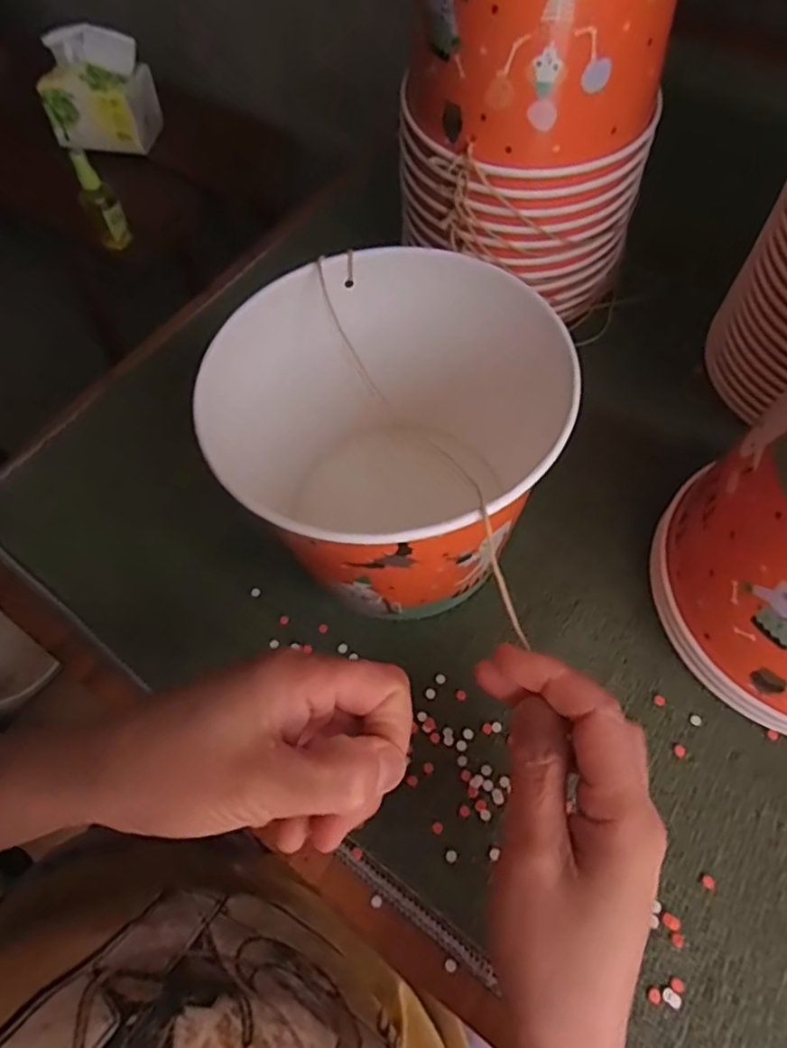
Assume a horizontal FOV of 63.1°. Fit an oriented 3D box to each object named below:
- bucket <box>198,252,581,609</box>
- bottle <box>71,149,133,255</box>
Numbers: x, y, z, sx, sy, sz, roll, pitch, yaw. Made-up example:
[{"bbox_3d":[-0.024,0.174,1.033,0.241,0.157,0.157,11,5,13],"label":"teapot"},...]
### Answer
[{"bbox_3d":[0.003,-0.038,0.343,0.158,0.135,0.152,-1,62,2],"label":"bucket"},{"bbox_3d":[-0.373,-0.408,0.814,0.033,0.118,0.040,33,69,18],"label":"bottle"}]

